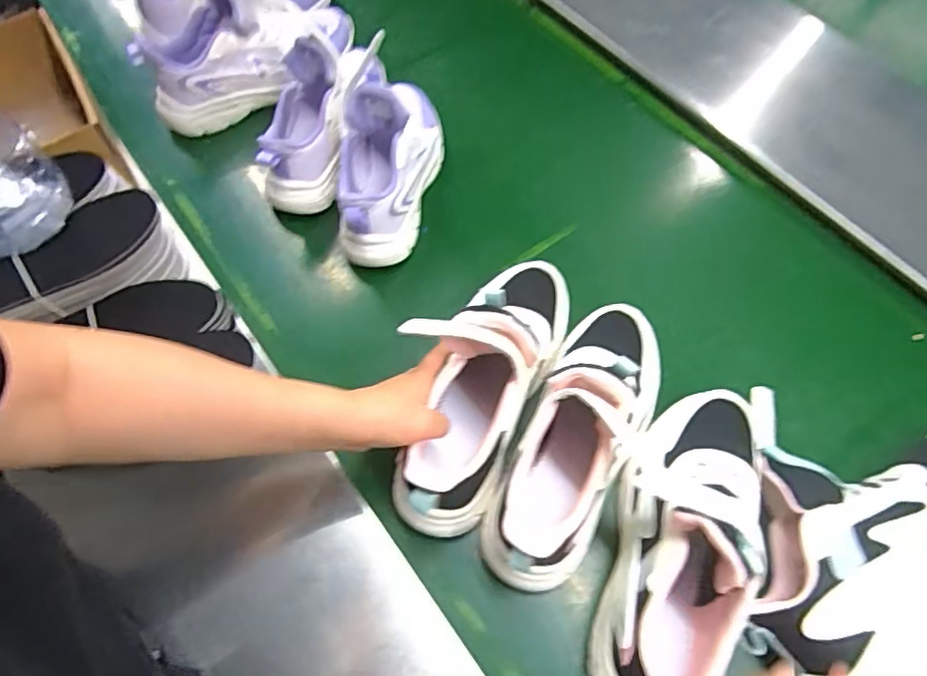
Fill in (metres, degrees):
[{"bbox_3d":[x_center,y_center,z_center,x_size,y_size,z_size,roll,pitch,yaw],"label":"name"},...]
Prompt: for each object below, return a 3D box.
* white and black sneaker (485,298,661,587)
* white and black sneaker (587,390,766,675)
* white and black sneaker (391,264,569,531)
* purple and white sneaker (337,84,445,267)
[{"bbox_3d":[0.100,0.072,0.483,0.087,0.111,0.263,27,69,15],"label":"white and black sneaker"},{"bbox_3d":[0.167,0.144,0.439,0.092,0.129,0.266,23,68,13],"label":"white and black sneaker"},{"bbox_3d":[0.016,0.022,0.497,0.093,0.128,0.266,22,68,13],"label":"white and black sneaker"},{"bbox_3d":[-0.083,-0.194,0.634,0.085,0.136,0.218,9,65,7],"label":"purple and white sneaker"}]

